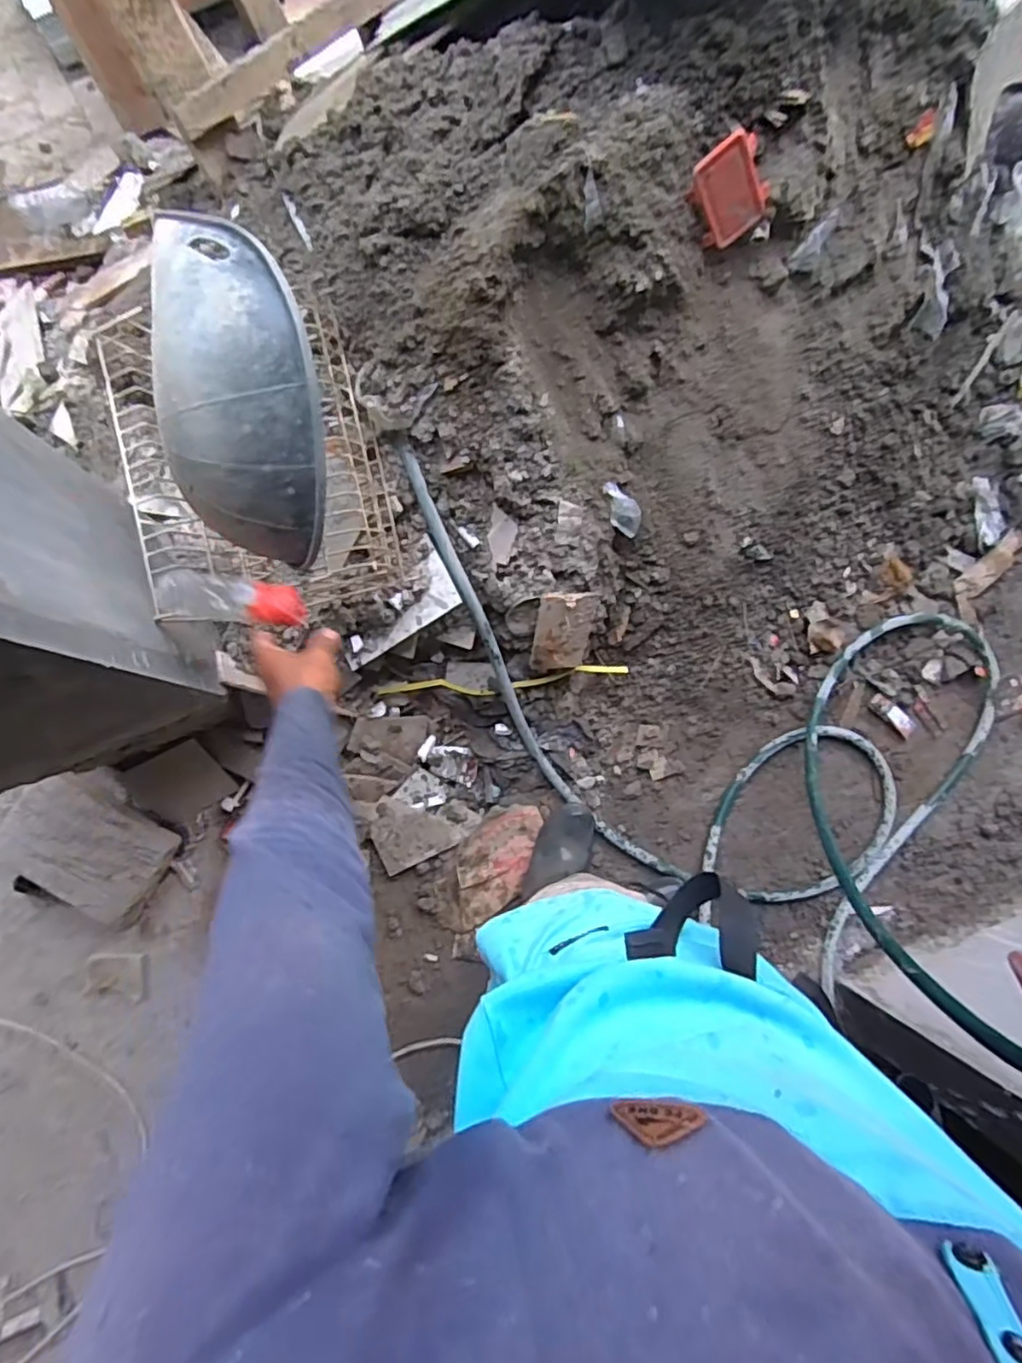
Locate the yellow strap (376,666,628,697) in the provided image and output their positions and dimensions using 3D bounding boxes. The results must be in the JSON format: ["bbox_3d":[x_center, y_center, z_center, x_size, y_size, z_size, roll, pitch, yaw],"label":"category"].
[{"bbox_3d":[-0.013,0.003,1.304,0.491,0.075,0.037,-6,83,-2],"label":"yellow strap"}]

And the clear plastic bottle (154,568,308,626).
[{"bbox_3d":[-0.369,-0.107,0.859,0.214,0.045,0.053,6,79,16],"label":"clear plastic bottle"}]

